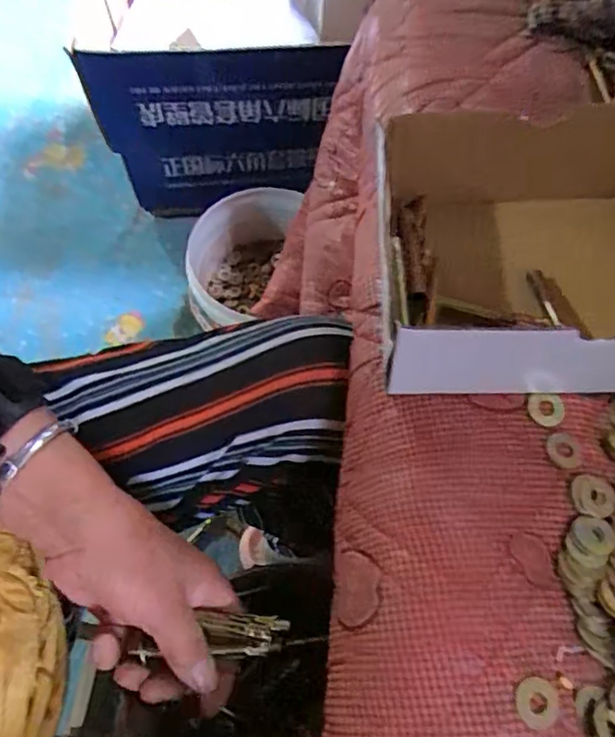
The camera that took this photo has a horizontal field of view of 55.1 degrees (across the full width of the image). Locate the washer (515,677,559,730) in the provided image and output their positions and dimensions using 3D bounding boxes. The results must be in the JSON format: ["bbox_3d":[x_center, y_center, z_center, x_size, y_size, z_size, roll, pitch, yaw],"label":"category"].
[{"bbox_3d":[0.099,0.143,0.252,0.019,0.004,0.019,3,71,-9],"label":"washer"}]

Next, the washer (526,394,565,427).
[{"bbox_3d":[0.126,0.022,0.311,0.020,0.004,0.017,-6,62,-5],"label":"washer"}]

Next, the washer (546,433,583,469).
[{"bbox_3d":[0.132,0.042,0.303,0.019,0.004,0.019,1,61,-1],"label":"washer"}]

